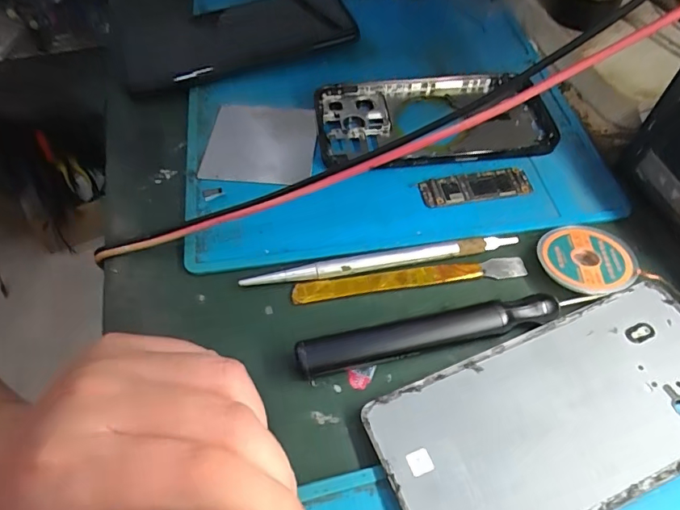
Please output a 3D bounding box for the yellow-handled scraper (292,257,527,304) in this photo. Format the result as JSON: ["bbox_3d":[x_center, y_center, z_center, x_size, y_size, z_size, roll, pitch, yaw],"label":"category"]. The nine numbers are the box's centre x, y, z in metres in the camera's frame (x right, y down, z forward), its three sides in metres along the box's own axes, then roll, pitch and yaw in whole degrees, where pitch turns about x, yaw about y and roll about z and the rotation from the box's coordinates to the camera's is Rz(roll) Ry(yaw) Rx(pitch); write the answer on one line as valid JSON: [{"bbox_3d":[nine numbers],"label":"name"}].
[{"bbox_3d":[0.037,0.013,0.240,0.120,0.005,0.011,-8,56,-4],"label":"yellow-handled scraper"}]

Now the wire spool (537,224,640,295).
[{"bbox_3d":[0.123,0.001,0.235,0.044,0.010,0.041,-1,56,1],"label":"wire spool"}]

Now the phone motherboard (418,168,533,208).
[{"bbox_3d":[0.077,-0.040,0.268,0.063,0.004,0.020,-8,56,-4],"label":"phone motherboard"}]

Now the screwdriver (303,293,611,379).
[{"bbox_3d":[0.050,0.034,0.215,0.137,0.013,0.016,-12,57,-6],"label":"screwdriver"}]

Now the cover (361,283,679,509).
[{"bbox_3d":[0.095,0.066,0.196,0.159,0.007,0.071,-20,58,-11],"label":"cover"}]

